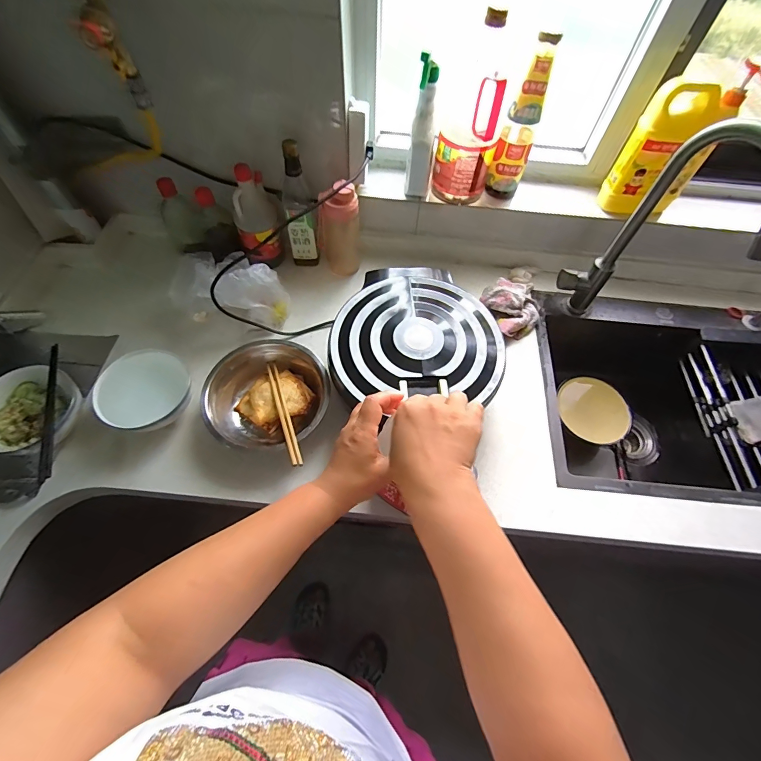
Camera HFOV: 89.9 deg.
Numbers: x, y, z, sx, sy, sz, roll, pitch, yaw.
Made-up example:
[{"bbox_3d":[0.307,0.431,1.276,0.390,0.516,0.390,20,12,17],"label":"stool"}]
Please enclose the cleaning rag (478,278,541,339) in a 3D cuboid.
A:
[{"bbox_3d":[0.297,-0.165,0.833,0.132,0.057,0.141,-5,62,-5],"label":"cleaning rag"}]

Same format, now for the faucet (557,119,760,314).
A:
[{"bbox_3d":[0.477,-0.221,0.663,0.072,0.424,0.235,-36,68,-19],"label":"faucet"}]

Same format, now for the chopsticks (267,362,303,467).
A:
[{"bbox_3d":[-0.172,0.051,0.670,0.017,0.010,0.243,-18,49,-11],"label":"chopsticks"}]

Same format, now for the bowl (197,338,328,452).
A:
[{"bbox_3d":[-0.205,0.027,0.709,0.217,0.080,0.204,1,61,-2],"label":"bowl"}]

